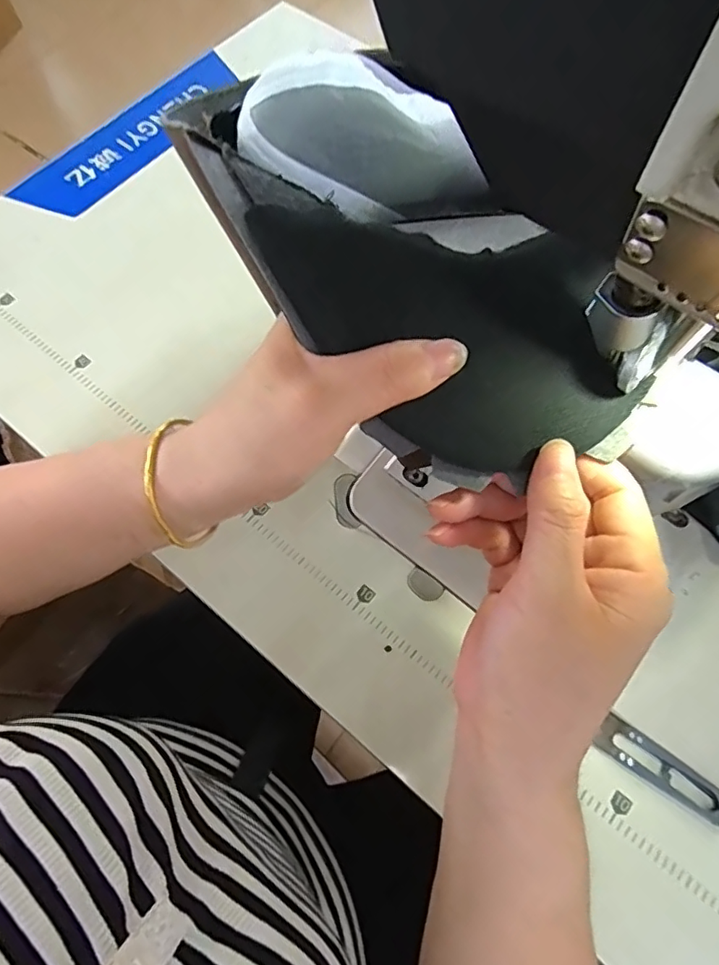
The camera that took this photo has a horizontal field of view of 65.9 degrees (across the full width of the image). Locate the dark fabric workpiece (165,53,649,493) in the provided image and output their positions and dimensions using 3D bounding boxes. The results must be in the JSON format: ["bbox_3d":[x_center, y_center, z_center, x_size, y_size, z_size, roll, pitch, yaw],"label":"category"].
[{"bbox_3d":[0.030,-0.104,0.230,0.151,0.056,0.208,-30,72,-9],"label":"dark fabric workpiece"}]

